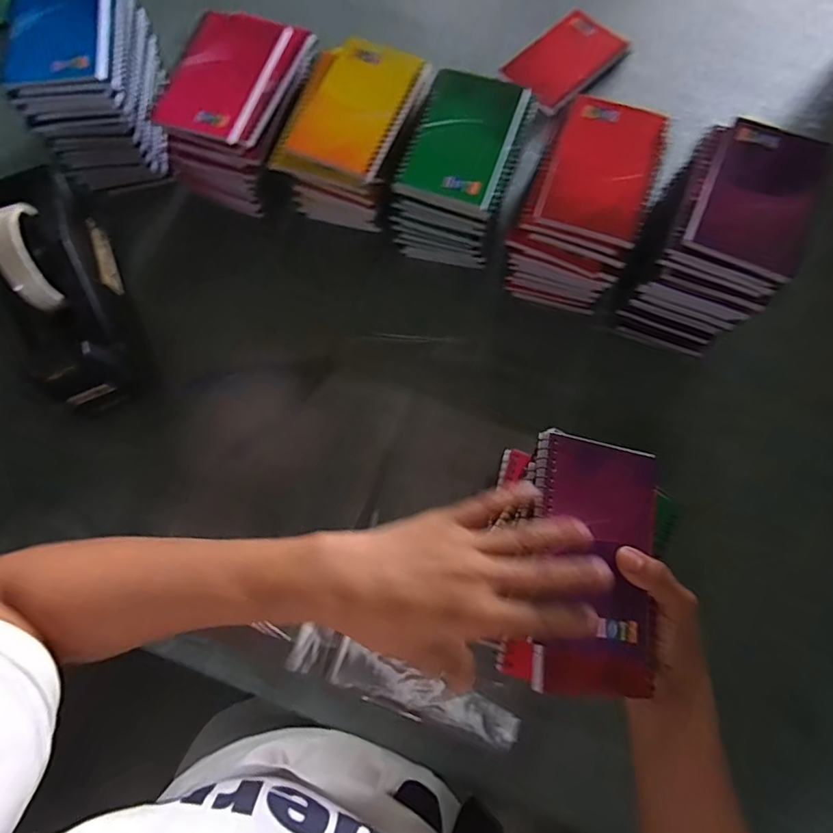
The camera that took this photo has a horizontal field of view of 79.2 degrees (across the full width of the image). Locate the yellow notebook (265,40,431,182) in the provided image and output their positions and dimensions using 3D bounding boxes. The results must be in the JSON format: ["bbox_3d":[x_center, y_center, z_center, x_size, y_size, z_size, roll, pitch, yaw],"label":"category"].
[{"bbox_3d":[-0.058,-0.272,0.443,0.098,0.014,0.151,20,77,6],"label":"yellow notebook"}]

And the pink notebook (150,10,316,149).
[{"bbox_3d":[-0.167,-0.306,0.453,0.100,0.016,0.135,20,77,6],"label":"pink notebook"}]

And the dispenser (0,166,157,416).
[{"bbox_3d":[-0.311,-0.114,0.433,0.085,0.114,0.212,-23,77,-4],"label":"dispenser"}]

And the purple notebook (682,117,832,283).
[{"bbox_3d":[0.270,-0.175,0.395,0.082,0.006,0.134,26,78,7],"label":"purple notebook"}]

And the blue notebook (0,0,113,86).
[{"bbox_3d":[-0.308,-0.342,0.434,0.082,0.013,0.127,-5,76,0],"label":"blue notebook"}]

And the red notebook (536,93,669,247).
[{"bbox_3d":[0.156,-0.205,0.416,0.085,0.010,0.127,19,77,6],"label":"red notebook"}]

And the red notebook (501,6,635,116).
[{"bbox_3d":[0.166,-0.397,0.559,0.133,0.007,0.084,-41,79,-8],"label":"red notebook"}]

